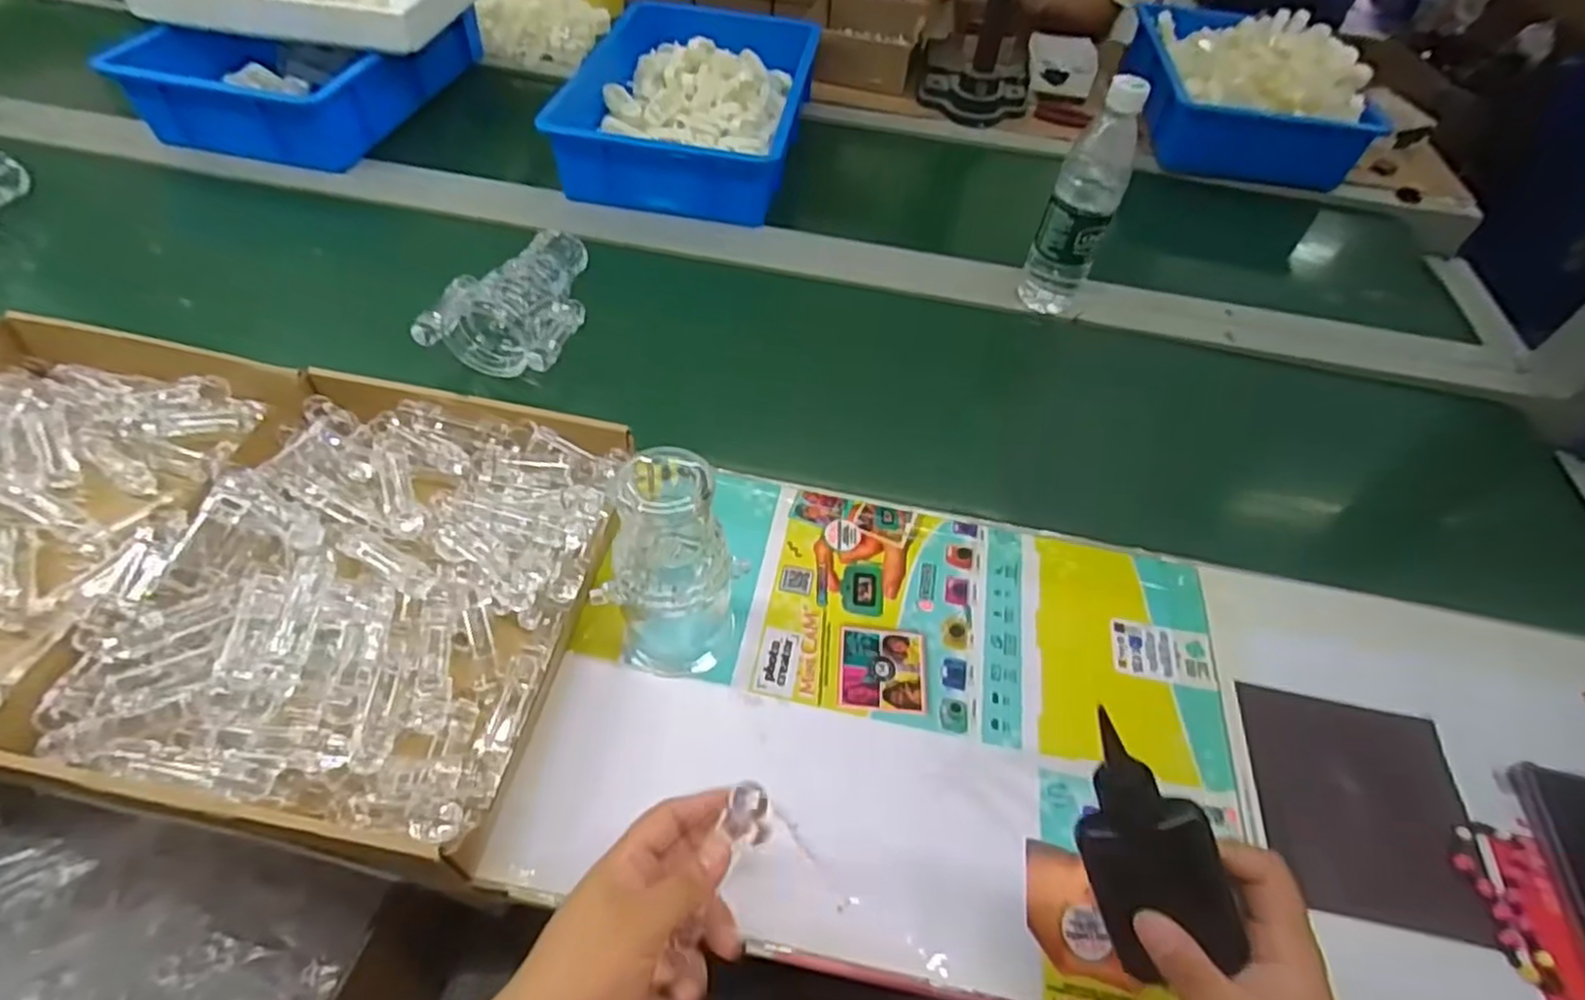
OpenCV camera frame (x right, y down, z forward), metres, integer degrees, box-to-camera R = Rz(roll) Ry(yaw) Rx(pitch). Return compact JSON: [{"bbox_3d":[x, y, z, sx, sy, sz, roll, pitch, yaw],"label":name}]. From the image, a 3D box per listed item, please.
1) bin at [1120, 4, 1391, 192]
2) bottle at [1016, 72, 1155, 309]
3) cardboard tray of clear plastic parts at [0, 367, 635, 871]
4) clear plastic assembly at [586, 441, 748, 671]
[{"bbox_3d":[0.663,-0.627,1.085,0.272,0.134,0.373,12,52,3],"label":"bin"},{"bbox_3d":[0.279,-0.279,0.706,0.064,0.226,0.057,24,54,12],"label":"bottle"},{"bbox_3d":[-0.280,0.053,0.496,0.274,0.058,0.314,12,52,3],"label":"cardboard tray of clear plastic parts"},{"bbox_3d":[-0.075,0.042,0.458,0.077,0.167,0.072,18,53,8],"label":"clear plastic assembly"}]

